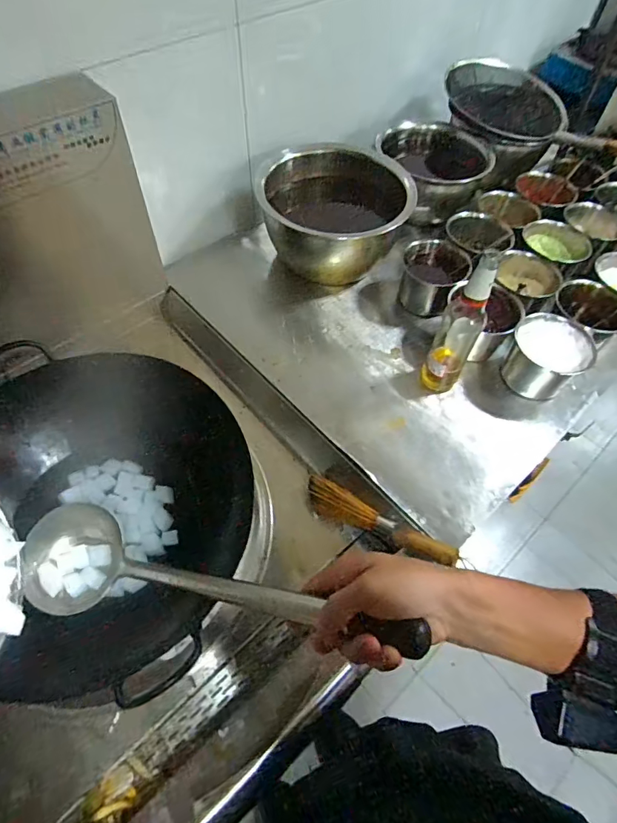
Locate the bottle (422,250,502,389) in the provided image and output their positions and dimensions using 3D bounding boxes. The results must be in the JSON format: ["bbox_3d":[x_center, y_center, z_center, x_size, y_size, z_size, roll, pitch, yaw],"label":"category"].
[{"bbox_3d":[0.231,-0.124,0.696,0.062,0.262,0.057,23,59,13],"label":"bottle"}]

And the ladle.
[{"bbox_3d":[-0.115,0.150,0.423,0.437,0.081,0.107,-6,51,32],"label":"ladle"}]

